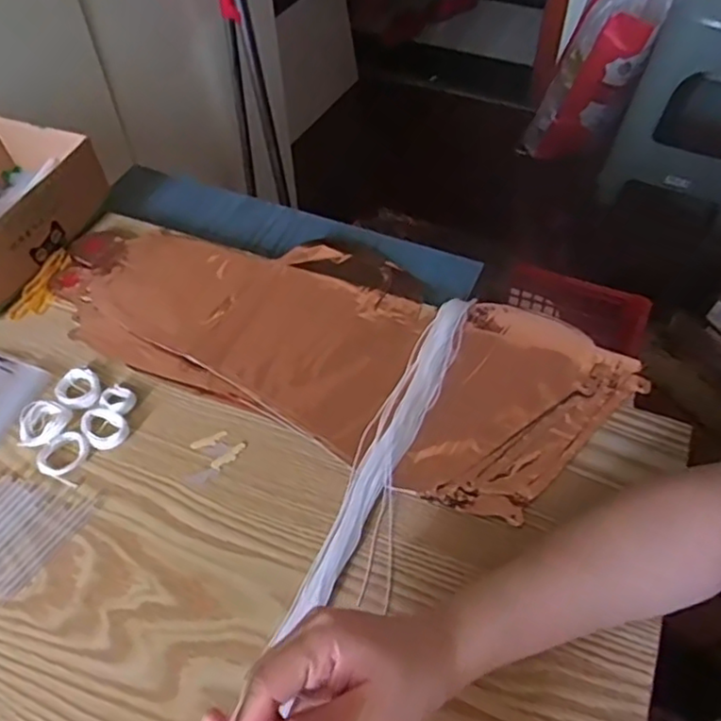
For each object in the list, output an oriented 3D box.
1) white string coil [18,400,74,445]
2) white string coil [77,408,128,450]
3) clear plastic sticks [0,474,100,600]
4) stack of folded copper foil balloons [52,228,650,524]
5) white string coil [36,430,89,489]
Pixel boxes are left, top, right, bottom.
[{"bbox_3d":[-0.234,0.045,0.485,0.037,0.008,0.034,-1,51,1],"label":"white string coil"},{"bbox_3d":[-0.187,0.049,0.483,0.033,0.010,0.027,19,54,16],"label":"white string coil"},{"bbox_3d":[-0.238,0.115,0.440,0.077,0.004,0.098,25,56,20],"label":"clear plastic sticks"},{"bbox_3d":[-0.029,-0.029,0.543,0.458,0.018,0.198,22,54,18],"label":"stack of folded copper foil balloons"},{"bbox_3d":[-0.210,0.067,0.471,0.036,0.010,0.034,-1,51,1],"label":"white string coil"}]

